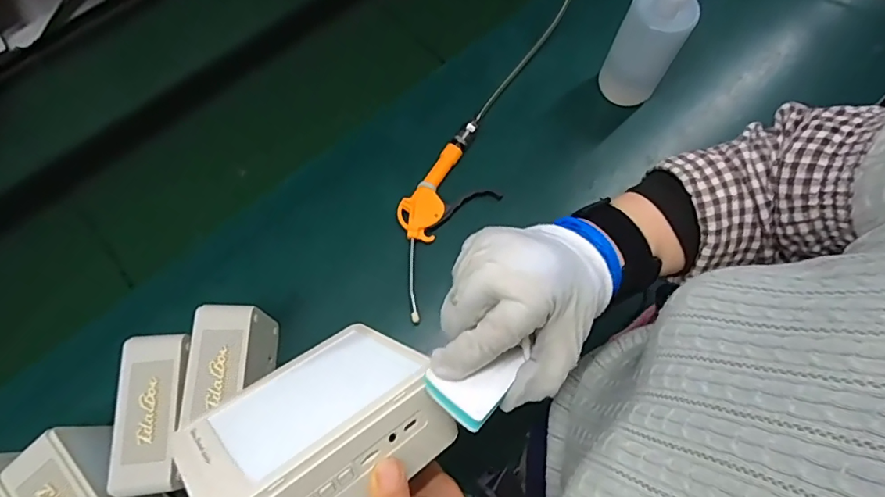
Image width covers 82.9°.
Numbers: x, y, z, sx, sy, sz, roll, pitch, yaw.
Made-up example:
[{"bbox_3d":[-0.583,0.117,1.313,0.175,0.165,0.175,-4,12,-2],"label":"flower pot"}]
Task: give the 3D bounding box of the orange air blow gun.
[{"bbox_3d":[0.000,-0.043,0.609,0.094,0.023,0.243,33,74,12],"label":"orange air blow gun"}]

